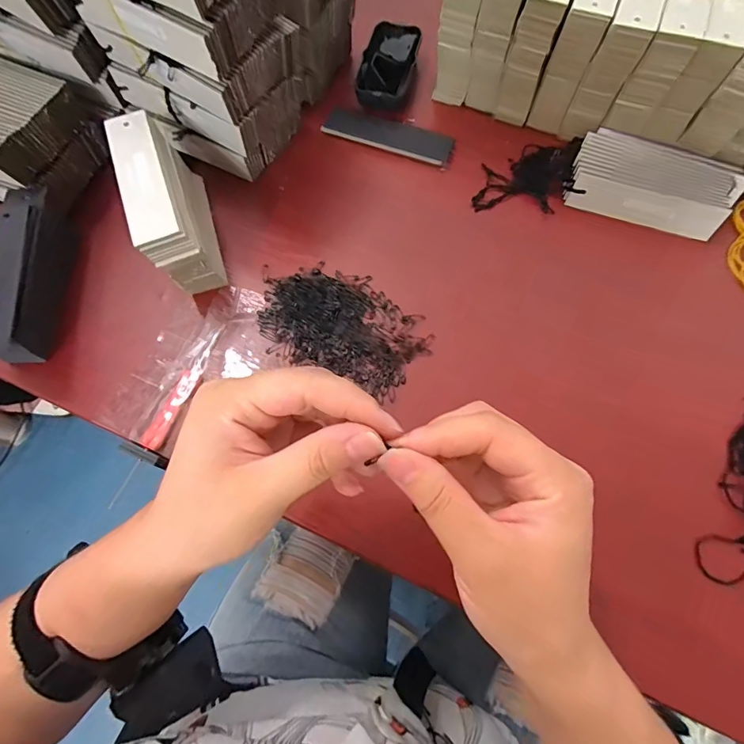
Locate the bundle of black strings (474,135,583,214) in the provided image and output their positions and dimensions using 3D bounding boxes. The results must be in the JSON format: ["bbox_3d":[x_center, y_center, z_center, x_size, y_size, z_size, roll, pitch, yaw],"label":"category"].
[{"bbox_3d":[0.144,-0.188,0.410,0.091,0.025,0.084,7,68,3],"label":"bundle of black strings"}]

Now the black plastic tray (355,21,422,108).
[{"bbox_3d":[0.018,-0.317,0.456,0.051,0.028,0.104,14,69,6],"label":"black plastic tray"}]

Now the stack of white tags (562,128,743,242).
[{"bbox_3d":[0.251,-0.169,0.397,0.139,0.029,0.077,20,70,8],"label":"stack of white tags"}]

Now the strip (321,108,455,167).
[{"bbox_3d":[0.016,-0.234,0.437,0.127,0.009,0.034,19,69,8],"label":"strip"}]

